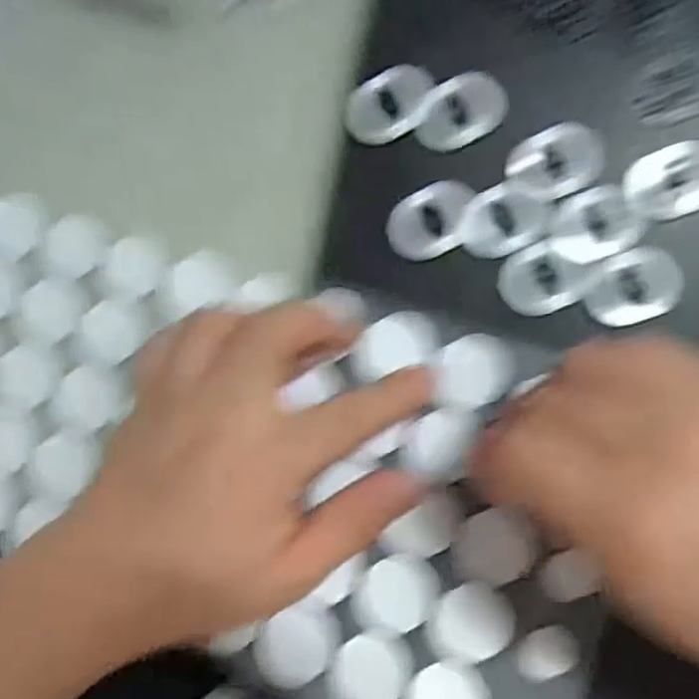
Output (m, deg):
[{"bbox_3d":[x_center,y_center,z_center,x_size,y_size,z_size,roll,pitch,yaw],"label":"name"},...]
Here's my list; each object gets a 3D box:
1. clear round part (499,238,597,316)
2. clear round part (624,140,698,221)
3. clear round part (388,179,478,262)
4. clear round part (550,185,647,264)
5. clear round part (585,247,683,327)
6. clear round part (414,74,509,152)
[{"bbox_3d":[0.080,-0.030,0.272,0.037,0.004,0.028,-20,82,4],"label":"clear round part"},{"bbox_3d":[0.130,-0.067,0.265,0.037,0.004,0.028,-19,82,4],"label":"clear round part"},{"bbox_3d":[0.034,-0.054,0.276,0.038,0.004,0.029,-24,81,3],"label":"clear round part"},{"bbox_3d":[0.100,-0.051,0.268,0.036,0.004,0.028,-19,82,4],"label":"clear round part"},{"bbox_3d":[0.113,-0.025,0.263,0.036,0.004,0.028,-21,82,3],"label":"clear round part"},{"bbox_3d":[0.047,-0.101,0.279,0.039,0.004,0.027,-27,81,3],"label":"clear round part"}]

